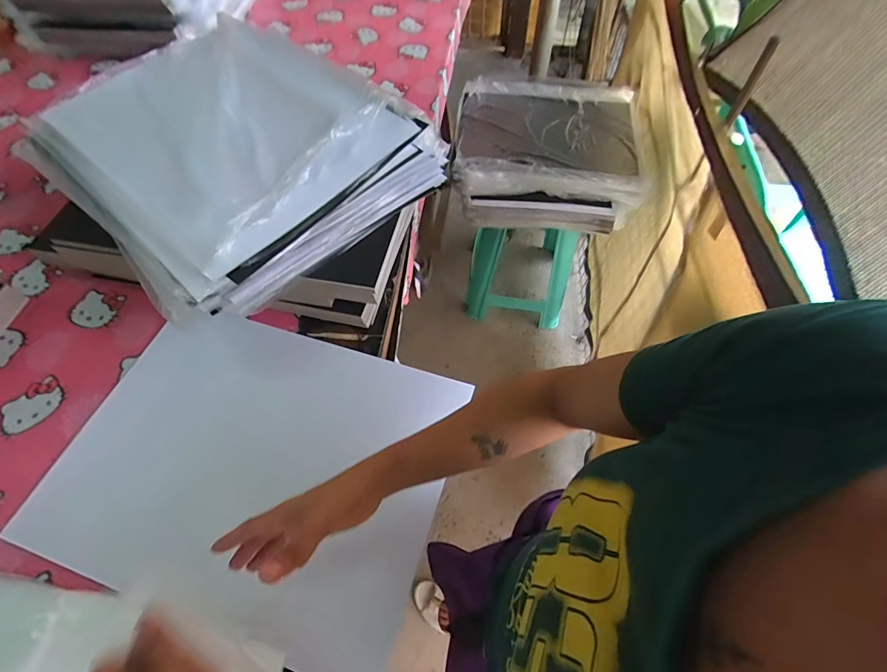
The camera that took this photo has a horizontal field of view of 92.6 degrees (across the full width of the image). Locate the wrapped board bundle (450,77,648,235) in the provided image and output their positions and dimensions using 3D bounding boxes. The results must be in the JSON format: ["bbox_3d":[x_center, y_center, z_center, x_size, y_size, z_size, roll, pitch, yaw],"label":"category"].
[{"bbox_3d":[0.303,-0.556,1.253,0.525,0.136,0.537,5,59,3],"label":"wrapped board bundle"}]

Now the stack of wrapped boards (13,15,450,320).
[{"bbox_3d":[-0.344,-0.307,0.676,0.547,0.077,0.453,39,67,21],"label":"stack of wrapped boards"}]

